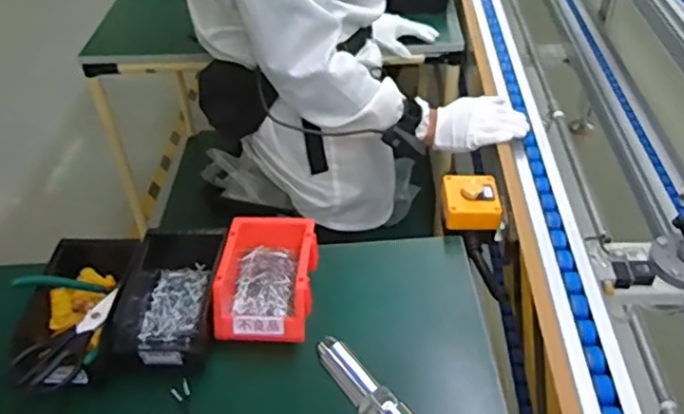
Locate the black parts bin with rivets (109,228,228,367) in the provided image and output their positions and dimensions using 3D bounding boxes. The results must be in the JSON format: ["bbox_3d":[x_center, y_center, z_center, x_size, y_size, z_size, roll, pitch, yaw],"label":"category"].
[{"bbox_3d":[-0.206,0.106,0.783,0.110,0.071,0.195,-3,41,0],"label":"black parts bin with rivets"}]

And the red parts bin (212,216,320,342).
[{"bbox_3d":[-0.089,0.082,0.779,0.110,0.058,0.164,2,42,6],"label":"red parts bin"}]

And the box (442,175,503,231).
[{"bbox_3d":[0.185,-0.010,0.927,0.083,0.037,0.084,-1,41,3],"label":"box"}]

